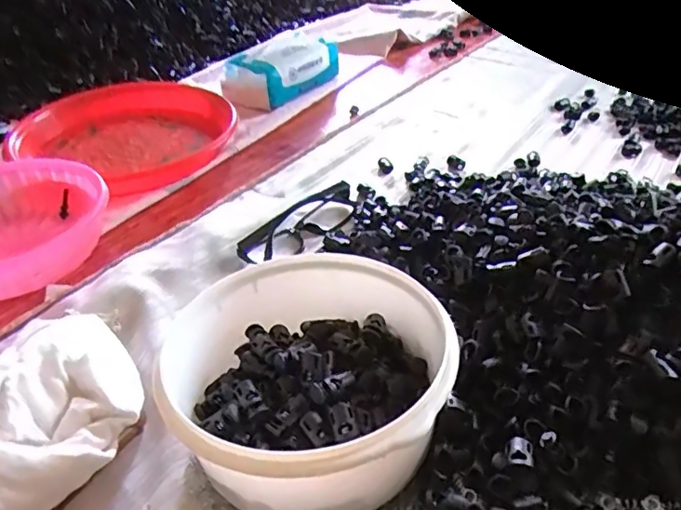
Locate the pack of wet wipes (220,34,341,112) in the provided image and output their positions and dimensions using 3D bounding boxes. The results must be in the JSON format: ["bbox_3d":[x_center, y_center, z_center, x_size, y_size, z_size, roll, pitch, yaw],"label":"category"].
[{"bbox_3d":[-0.081,-0.270,0.799,0.084,0.059,0.189,22,44,29],"label":"pack of wet wipes"}]

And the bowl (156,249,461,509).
[{"bbox_3d":[-0.015,0.075,0.332,0.161,0.086,0.150,-2,38,1],"label":"bowl"}]

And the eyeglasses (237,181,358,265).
[{"bbox_3d":[-0.029,-0.031,0.514,0.134,0.032,0.054,-32,46,-32],"label":"eyeglasses"}]

